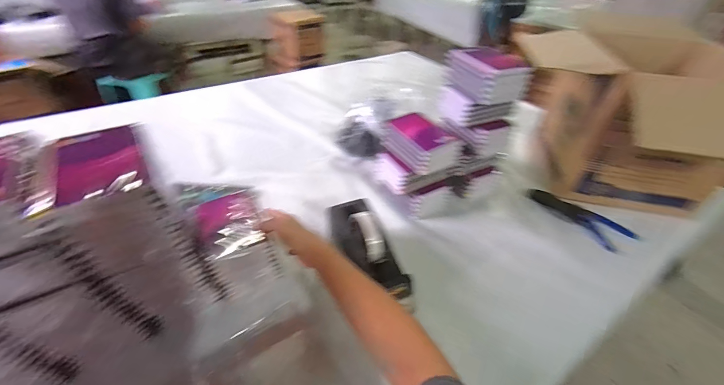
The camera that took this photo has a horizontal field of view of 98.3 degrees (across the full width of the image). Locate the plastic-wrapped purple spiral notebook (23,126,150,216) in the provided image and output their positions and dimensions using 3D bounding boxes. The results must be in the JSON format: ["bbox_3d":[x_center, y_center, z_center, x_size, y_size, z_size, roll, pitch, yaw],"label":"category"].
[{"bbox_3d":[-0.282,-0.030,0.325,0.090,0.009,0.124,-22,47,-25],"label":"plastic-wrapped purple spiral notebook"}]

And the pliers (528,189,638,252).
[{"bbox_3d":[0.465,0.049,0.680,0.063,0.023,0.199,-26,49,-28],"label":"pliers"}]

